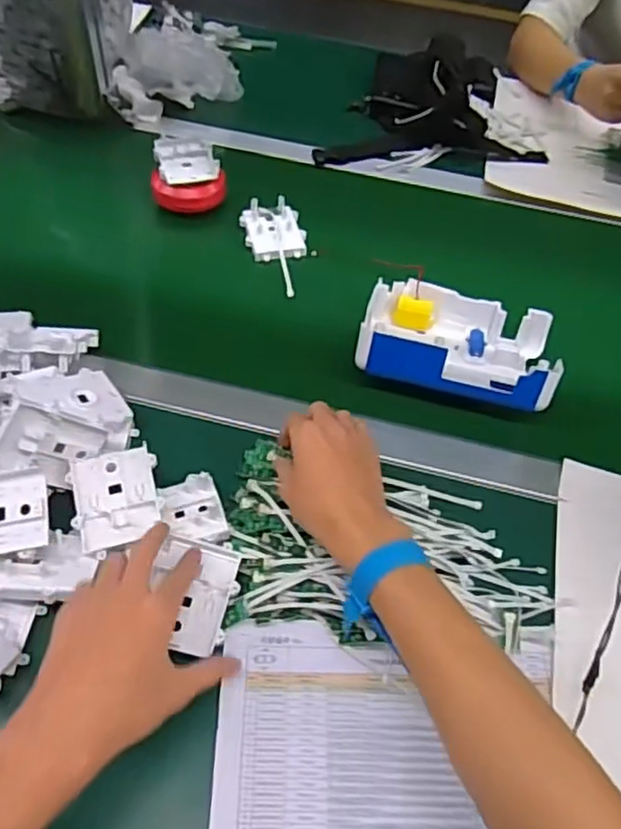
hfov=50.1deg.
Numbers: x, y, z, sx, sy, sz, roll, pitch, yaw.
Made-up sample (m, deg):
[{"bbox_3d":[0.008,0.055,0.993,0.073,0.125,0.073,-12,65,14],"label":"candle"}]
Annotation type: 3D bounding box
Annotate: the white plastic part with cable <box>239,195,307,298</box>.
[{"bbox_3d":[-0.034,-0.195,0.772,0.069,0.024,0.150,-11,55,-13],"label":"white plastic part with cable"}]

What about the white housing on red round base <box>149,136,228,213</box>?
[{"bbox_3d":[-0.152,-0.293,0.815,0.088,0.067,0.070,-12,55,-14],"label":"white housing on red round base"}]

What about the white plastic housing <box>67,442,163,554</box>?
[{"bbox_3d":[-0.155,0.068,0.534,0.065,0.018,0.078,-10,66,-10],"label":"white plastic housing"}]

